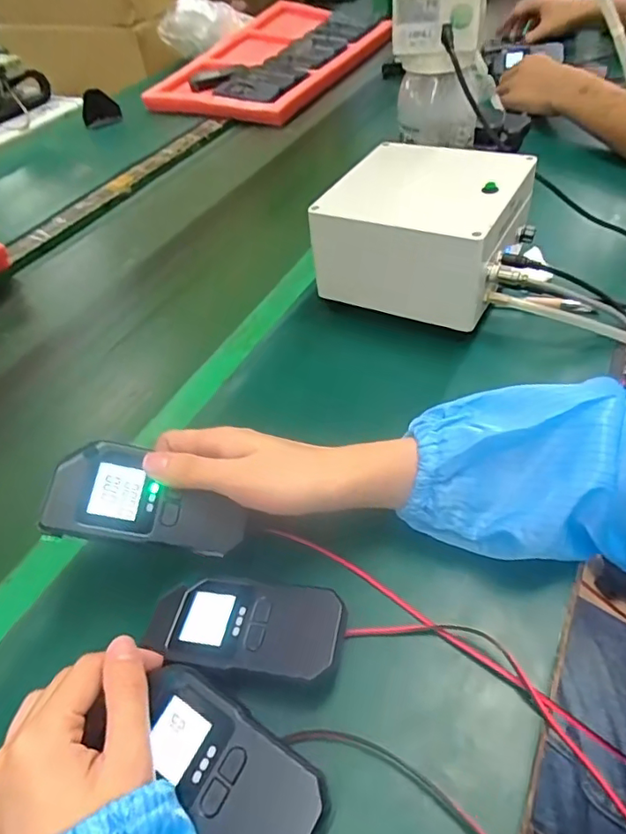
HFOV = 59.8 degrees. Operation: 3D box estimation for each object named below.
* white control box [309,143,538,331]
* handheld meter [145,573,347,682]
[{"bbox_3d":[0.106,-0.173,0.530,0.161,0.110,0.161,19,53,23],"label":"white control box"},{"bbox_3d":[-0.039,0.125,0.323,0.115,0.030,0.052,4,48,11],"label":"handheld meter"}]

